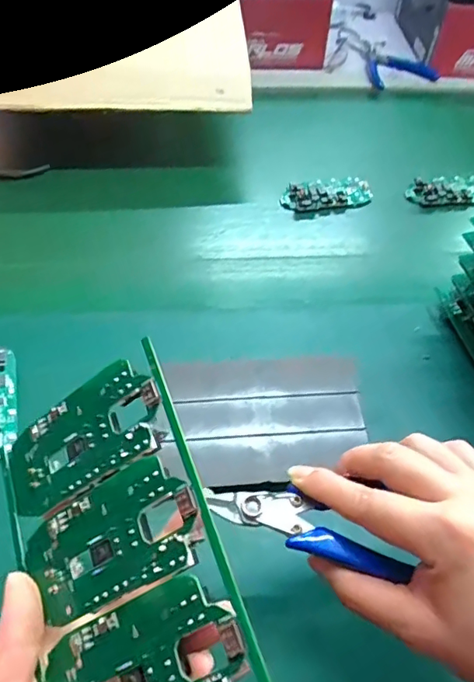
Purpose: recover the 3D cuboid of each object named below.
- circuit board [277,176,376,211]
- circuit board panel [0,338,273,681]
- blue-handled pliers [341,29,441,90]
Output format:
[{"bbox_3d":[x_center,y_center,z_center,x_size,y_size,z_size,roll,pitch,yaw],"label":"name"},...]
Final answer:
[{"bbox_3d":[0.098,-0.160,0.554,0.098,0.018,0.045,-13,54,-12],"label":"circuit board"},{"bbox_3d":[-0.044,0.104,0.201,0.107,0.004,0.186,-36,61,20],"label":"circuit board panel"},{"bbox_3d":[0.216,-0.412,0.736,0.086,0.014,0.169,-8,53,-9],"label":"blue-handled pliers"}]

